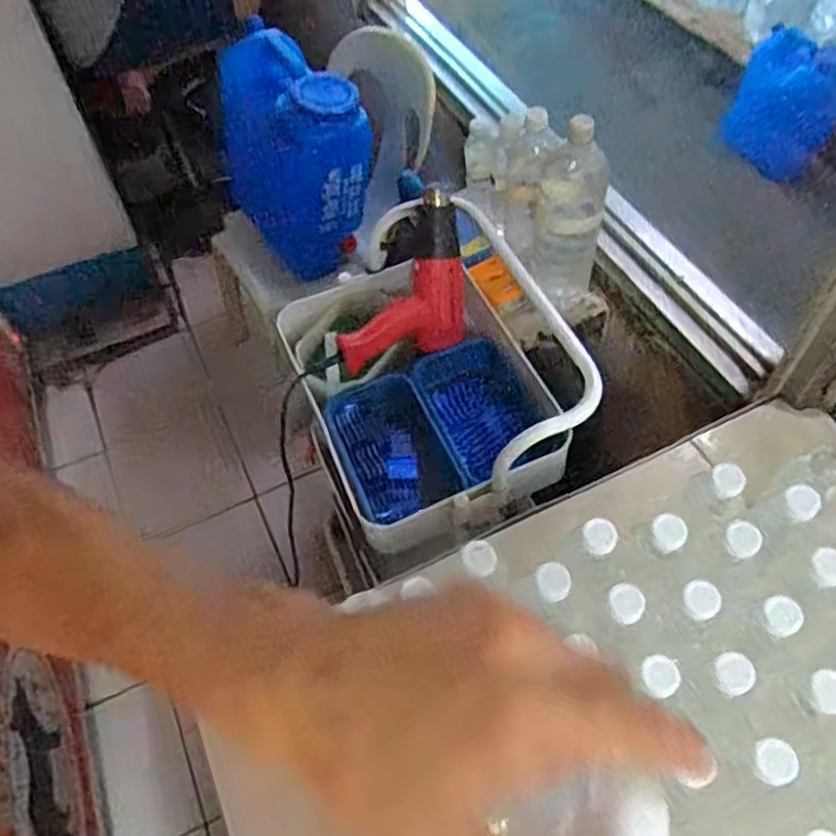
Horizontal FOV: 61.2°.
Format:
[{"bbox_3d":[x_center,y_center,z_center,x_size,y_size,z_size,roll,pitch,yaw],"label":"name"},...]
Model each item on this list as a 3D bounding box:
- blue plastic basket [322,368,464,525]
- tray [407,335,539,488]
[{"bbox_3d":[-0.038,0.041,0.953,0.132,0.048,0.198,-20,56,-11],"label":"blue plastic basket"},{"bbox_3d":[0.085,-0.012,0.976,0.140,0.054,0.195,-21,57,-12],"label":"tray"}]

